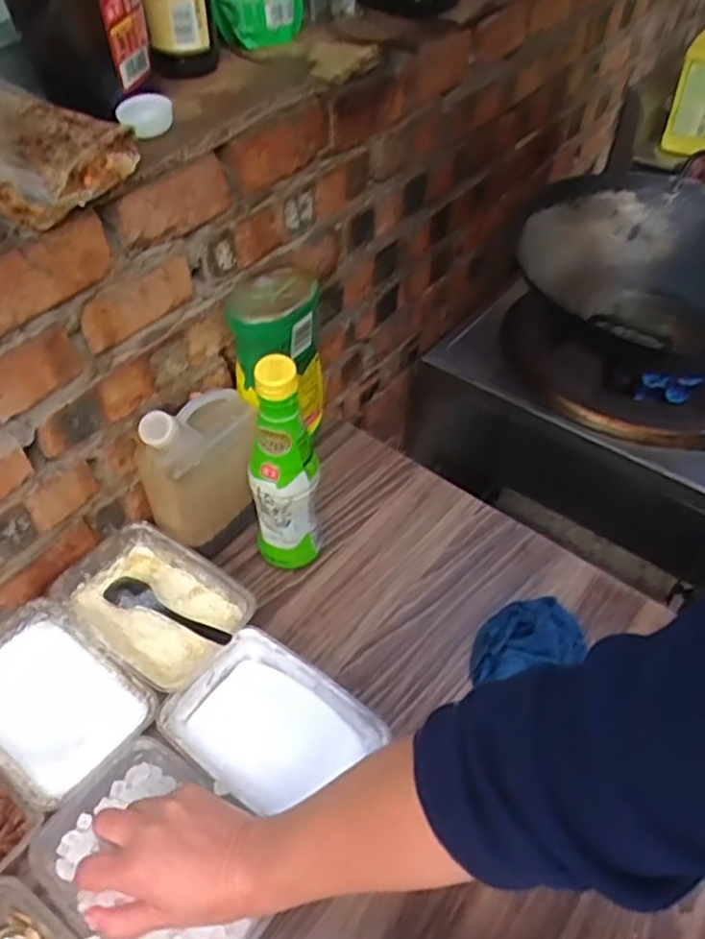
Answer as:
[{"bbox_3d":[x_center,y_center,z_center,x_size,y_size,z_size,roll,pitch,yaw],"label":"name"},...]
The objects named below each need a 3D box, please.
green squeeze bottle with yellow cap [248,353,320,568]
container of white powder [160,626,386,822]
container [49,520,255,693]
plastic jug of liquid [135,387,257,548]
[{"bbox_3d":[-0.057,0.005,0.636,0.054,0.253,0.055,12,50,10],"label":"green squeeze bottle with yellow cap"},{"bbox_3d":[-0.067,0.221,0.580,0.159,0.055,0.117,30,55,22],"label":"container of white powder"},{"bbox_3d":[-0.183,0.135,0.660,0.165,0.051,0.118,32,56,24],"label":"container"},{"bbox_3d":[-0.139,-0.005,0.664,0.111,0.157,0.076,-37,59,-28],"label":"plastic jug of liquid"}]

